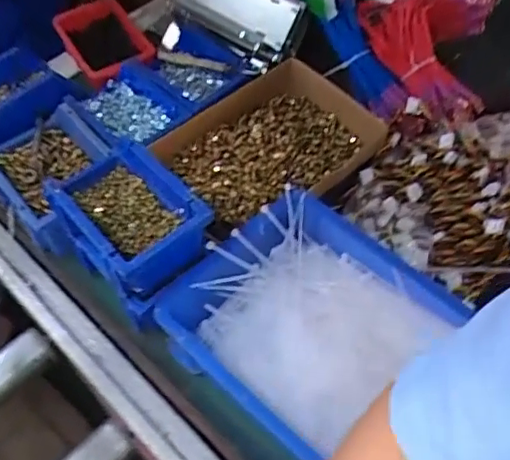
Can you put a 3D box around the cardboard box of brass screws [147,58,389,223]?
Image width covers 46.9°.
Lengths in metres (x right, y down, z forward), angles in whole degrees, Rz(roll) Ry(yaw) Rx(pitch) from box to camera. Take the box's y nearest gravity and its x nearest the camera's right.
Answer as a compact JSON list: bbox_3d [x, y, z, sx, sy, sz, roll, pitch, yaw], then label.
[{"bbox_3d":[0.020,-0.106,0.699,0.259,0.052,0.182,-34,62,-22],"label":"cardboard box of brass screws"}]

